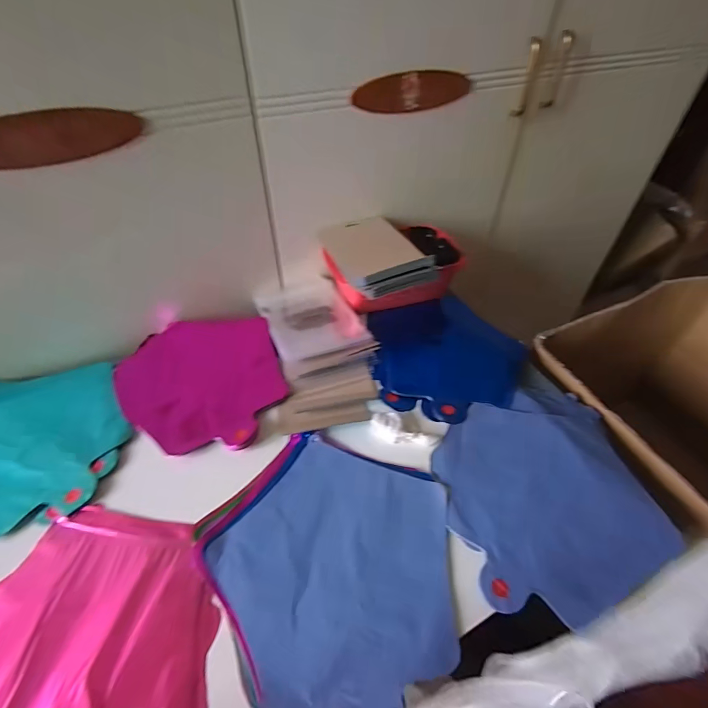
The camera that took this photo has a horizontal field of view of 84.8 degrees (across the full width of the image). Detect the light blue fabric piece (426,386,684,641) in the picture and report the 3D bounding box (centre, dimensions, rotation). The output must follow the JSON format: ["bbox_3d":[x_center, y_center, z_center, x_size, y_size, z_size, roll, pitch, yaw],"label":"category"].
[{"bbox_3d":[0.216,0.149,0.432,0.229,0.018,0.235,0,46,0],"label":"light blue fabric piece"}]

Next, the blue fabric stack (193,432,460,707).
[{"bbox_3d":[-0.015,0.192,0.383,0.230,0.008,0.244,-26,51,-22],"label":"blue fabric stack"}]

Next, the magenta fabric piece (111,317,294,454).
[{"bbox_3d":[-0.207,0.035,0.530,0.207,0.027,0.243,-15,48,-14],"label":"magenta fabric piece"}]

